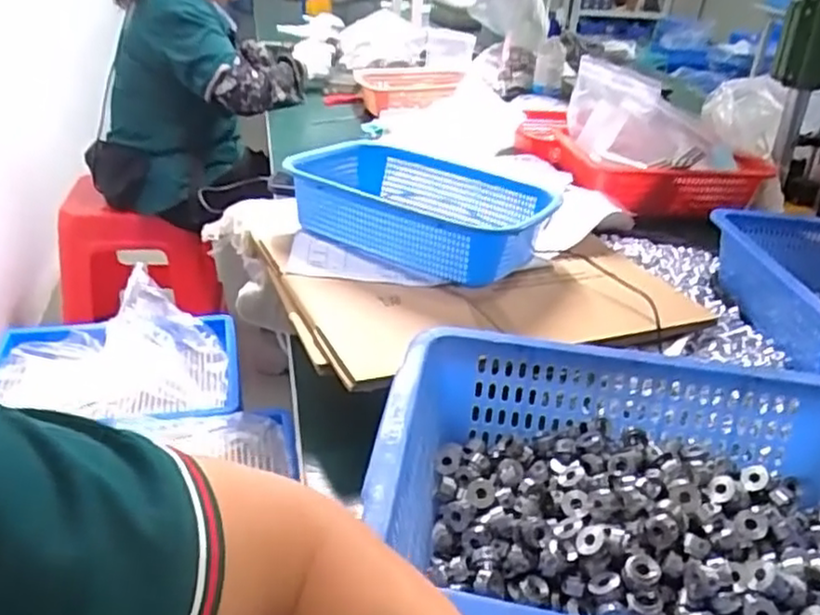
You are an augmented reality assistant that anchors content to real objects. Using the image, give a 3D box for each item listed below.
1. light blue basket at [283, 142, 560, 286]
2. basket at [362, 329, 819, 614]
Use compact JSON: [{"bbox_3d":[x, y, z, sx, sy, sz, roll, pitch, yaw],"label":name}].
[{"bbox_3d":[0.014,-0.119,0.816,0.288,0.073,0.210,21,34,24],"label":"light blue basket"},{"bbox_3d":[0.155,0.136,0.455,0.348,0.085,0.266,9,30,7],"label":"basket"}]

